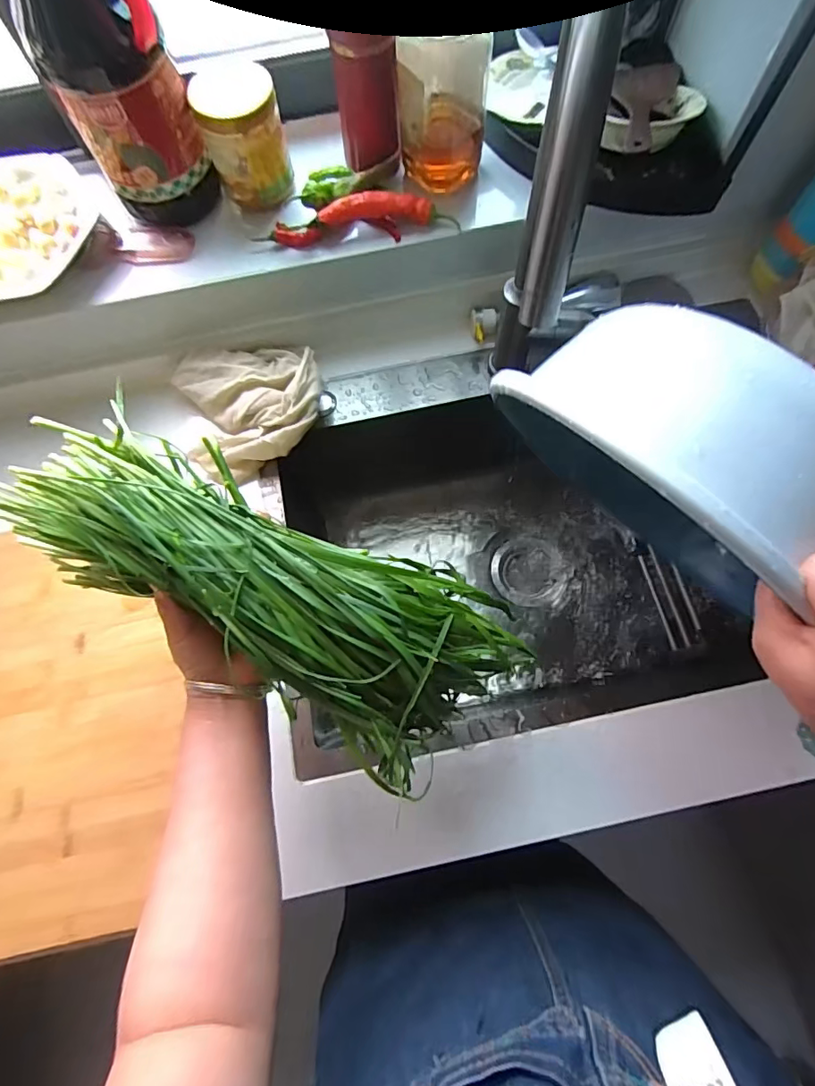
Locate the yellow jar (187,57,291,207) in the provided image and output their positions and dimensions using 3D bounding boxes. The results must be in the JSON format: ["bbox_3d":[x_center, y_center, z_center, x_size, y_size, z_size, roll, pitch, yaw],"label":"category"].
[{"bbox_3d":[-0.169,-0.423,0.525,0.079,0.105,0.071,-17,71,-4],"label":"yellow jar"}]

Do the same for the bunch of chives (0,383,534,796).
[{"bbox_3d":[-0.087,0.033,0.347,0.333,0.091,0.147,28,74,-7],"label":"bunch of chives"}]

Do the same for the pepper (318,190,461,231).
[{"bbox_3d":[-0.019,-0.357,0.538,0.146,0.030,0.029,-3,71,1],"label":"pepper"}]

